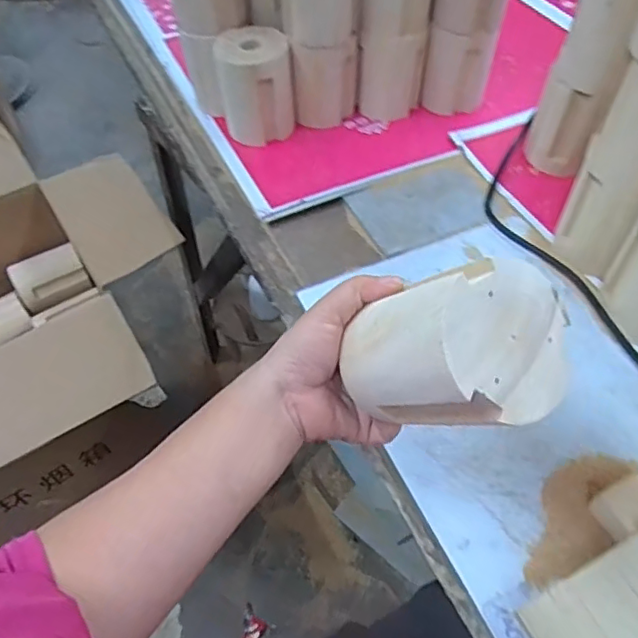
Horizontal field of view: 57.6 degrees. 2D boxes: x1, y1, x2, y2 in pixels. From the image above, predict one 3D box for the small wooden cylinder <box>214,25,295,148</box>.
[{"bbox_3d":[-0.068,-0.254,0.641,0.079,0.099,0.066,-5,53,-1],"label":"small wooden cylinder"}]

